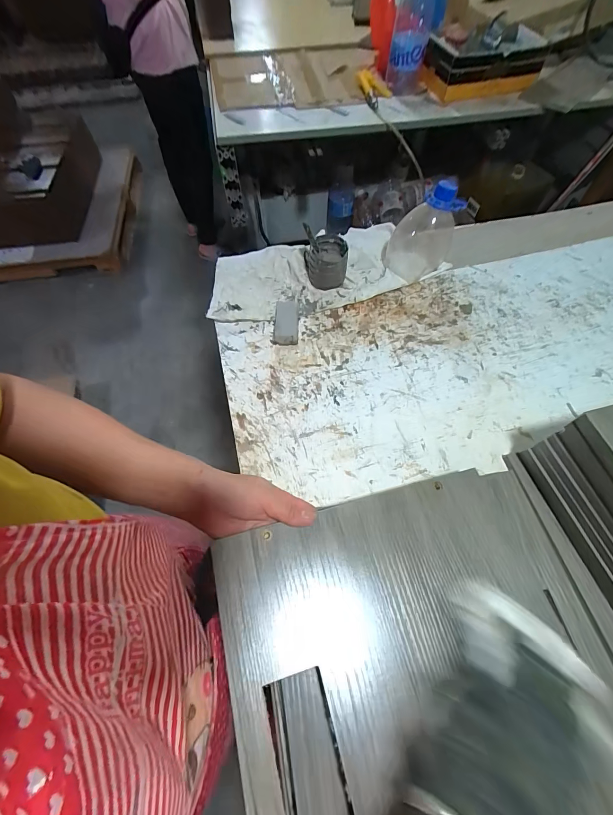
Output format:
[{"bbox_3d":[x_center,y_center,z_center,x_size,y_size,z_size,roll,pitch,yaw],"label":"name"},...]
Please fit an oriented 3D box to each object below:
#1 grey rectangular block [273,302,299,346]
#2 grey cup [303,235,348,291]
[{"bbox_3d":[-0.030,-0.134,0.498,0.037,0.026,0.078,3,62,1],"label":"grey rectangular block"},{"bbox_3d":[0.032,-0.250,0.545,0.062,0.051,0.073,-5,62,-3],"label":"grey cup"}]

